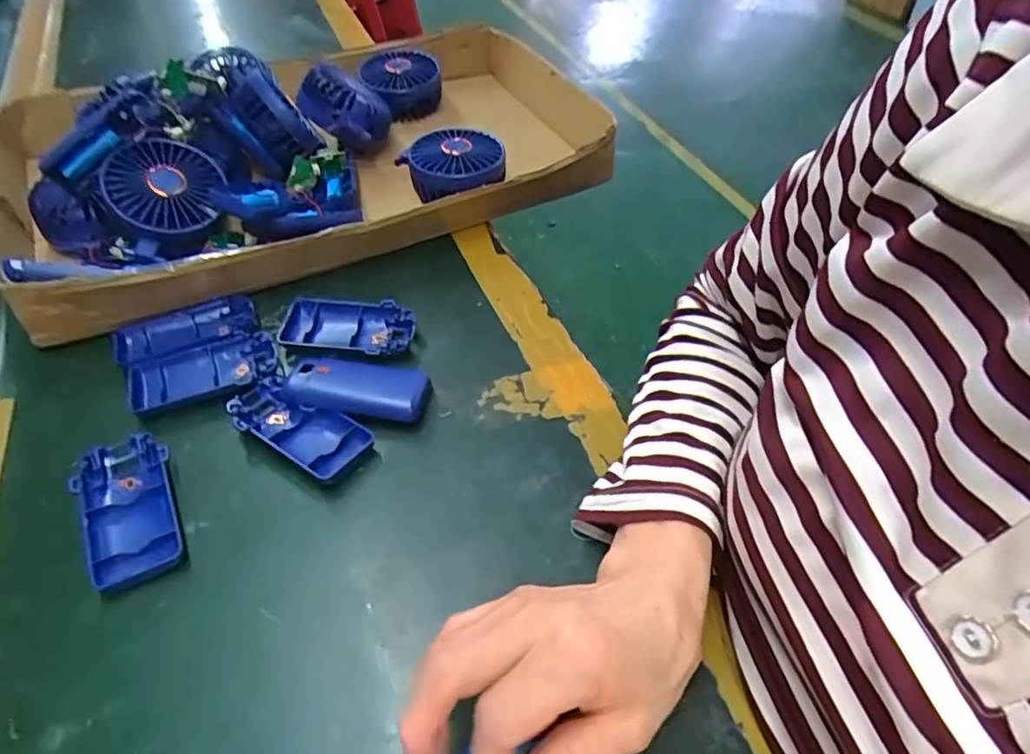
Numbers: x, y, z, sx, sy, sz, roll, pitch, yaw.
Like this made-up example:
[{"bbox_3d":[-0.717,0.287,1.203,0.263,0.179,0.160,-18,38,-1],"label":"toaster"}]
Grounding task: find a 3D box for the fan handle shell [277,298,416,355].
[{"bbox_3d":[-0.125,-0.034,0.443,0.099,0.019,0.048,3,48,2],"label":"fan handle shell"}]

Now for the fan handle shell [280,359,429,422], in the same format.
[{"bbox_3d":[-0.105,0.008,0.402,0.091,0.018,0.042,4,48,4],"label":"fan handle shell"}]

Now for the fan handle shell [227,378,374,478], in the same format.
[{"bbox_3d":[-0.138,0.031,0.385,0.093,0.015,0.041,25,53,20],"label":"fan handle shell"}]

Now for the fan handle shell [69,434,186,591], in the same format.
[{"bbox_3d":[-0.220,0.076,0.347,0.047,0.021,0.094,-25,53,-21],"label":"fan handle shell"}]

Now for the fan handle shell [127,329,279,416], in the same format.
[{"bbox_3d":[-0.213,-0.002,0.415,0.094,0.017,0.050,-18,51,-15],"label":"fan handle shell"}]

